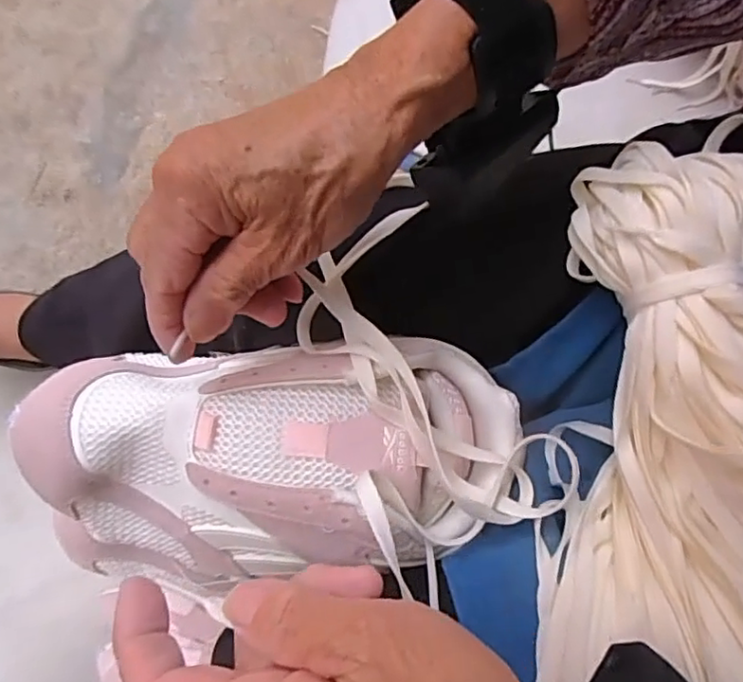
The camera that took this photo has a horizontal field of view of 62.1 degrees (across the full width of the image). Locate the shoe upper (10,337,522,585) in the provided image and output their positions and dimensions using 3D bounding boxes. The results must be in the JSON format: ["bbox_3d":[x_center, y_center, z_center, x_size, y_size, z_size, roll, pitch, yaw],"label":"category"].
[{"bbox_3d":[-0.044,0.055,0.301,0.225,0.062,0.106,-4,73,-1],"label":"shoe upper"}]

